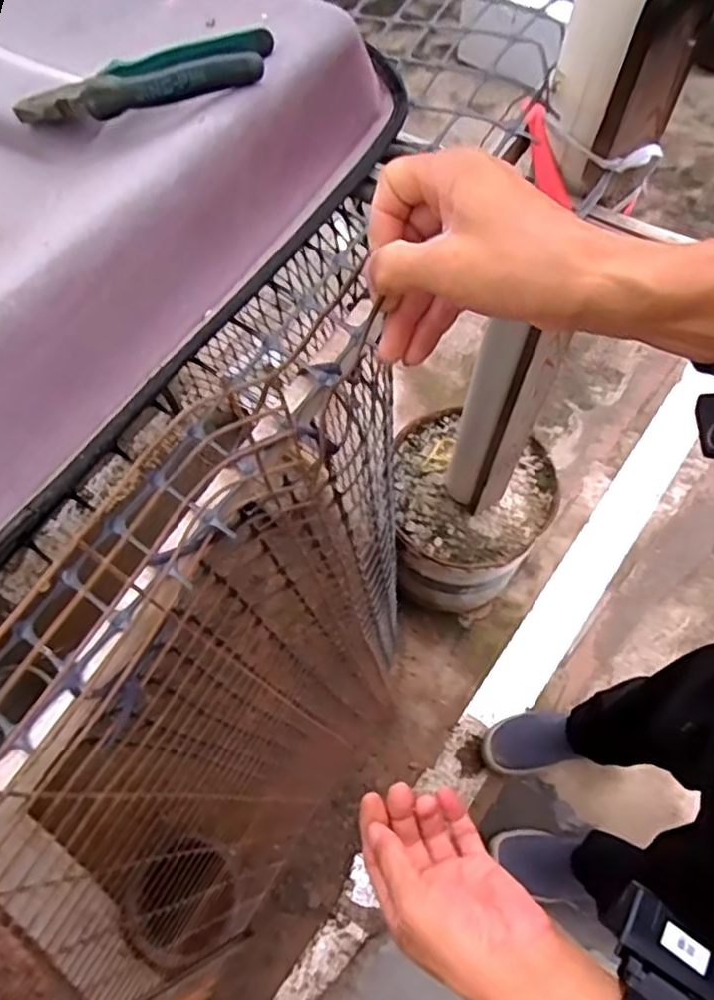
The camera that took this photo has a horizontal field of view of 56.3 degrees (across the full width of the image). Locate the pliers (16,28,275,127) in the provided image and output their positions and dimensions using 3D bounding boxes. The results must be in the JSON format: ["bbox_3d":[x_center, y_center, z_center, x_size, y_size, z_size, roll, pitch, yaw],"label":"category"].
[{"bbox_3d":[-0.152,-0.285,0.454,0.198,0.020,0.052,1,64,20],"label":"pliers"}]

